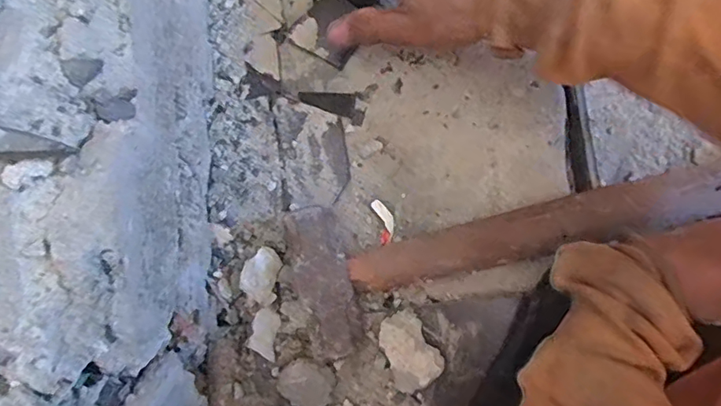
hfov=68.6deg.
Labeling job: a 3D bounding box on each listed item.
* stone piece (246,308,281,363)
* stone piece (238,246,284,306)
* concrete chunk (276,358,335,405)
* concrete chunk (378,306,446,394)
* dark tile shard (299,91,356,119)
[{"bbox_3d":[-0.065,0.089,0.358,0.019,0.006,0.033,12,70,-23],"label":"stone piece"},{"bbox_3d":[-0.067,0.049,0.360,0.023,0.020,0.037,12,80,1],"label":"stone piece"},{"bbox_3d":[-0.036,0.120,0.353,0.036,0.016,0.031,14,80,2],"label":"concrete chunk"},{"bbox_3d":[0.034,0.100,0.361,0.035,0.013,0.050,-21,81,-4],"label":"concrete chunk"},{"bbox_3d":[-0.025,-0.077,0.403,0.042,0.007,0.017,8,80,1],"label":"dark tile shard"}]

